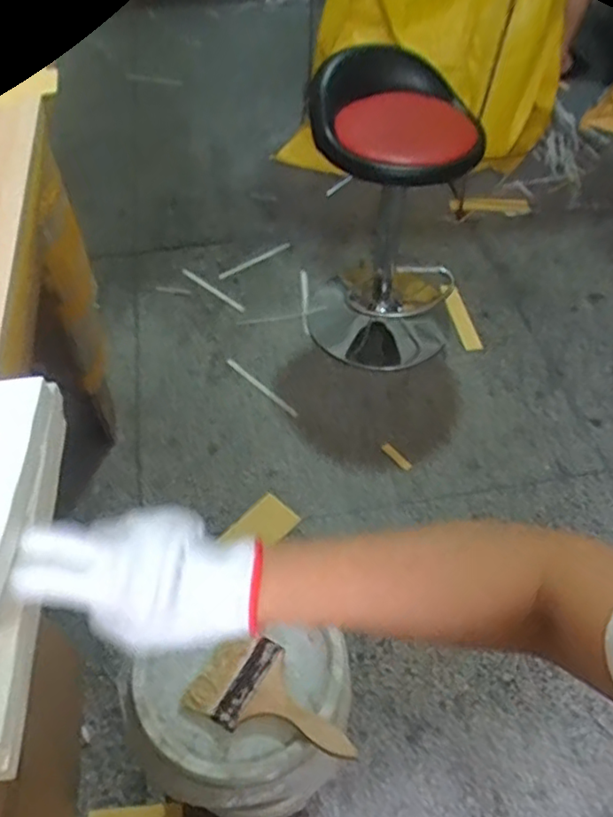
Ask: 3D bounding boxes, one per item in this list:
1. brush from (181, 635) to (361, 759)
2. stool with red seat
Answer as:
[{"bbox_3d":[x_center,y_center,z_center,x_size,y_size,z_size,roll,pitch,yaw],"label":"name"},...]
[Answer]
[{"bbox_3d":[-0.031,0.322,0.709,0.187,0.011,0.100,21,54,16],"label":"brush"},{"bbox_3d":[0.198,-0.436,1.596,0.368,0.718,0.382,5,51,4],"label":"stool with red seat"}]

